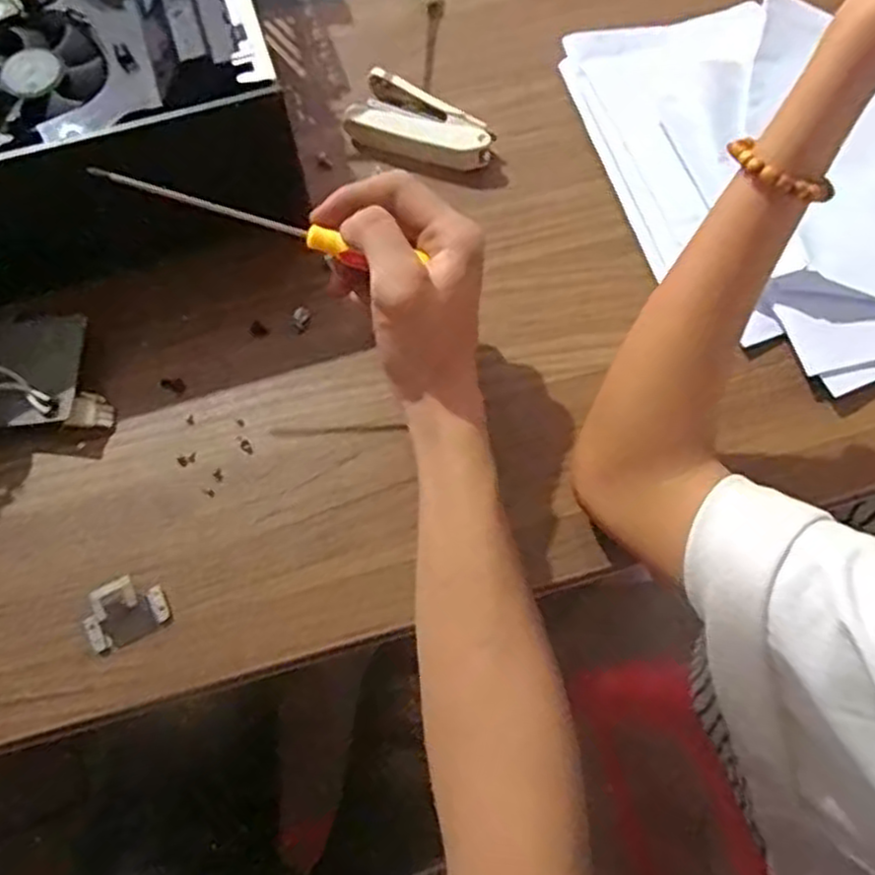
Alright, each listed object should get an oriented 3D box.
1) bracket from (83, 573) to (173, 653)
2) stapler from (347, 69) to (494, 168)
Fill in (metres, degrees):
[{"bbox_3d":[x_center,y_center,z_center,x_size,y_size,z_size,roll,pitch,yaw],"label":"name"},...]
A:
[{"bbox_3d":[-0.157,0.086,0.372,0.039,0.015,0.028,-31,73,-9],"label":"bracket"},{"bbox_3d":[-0.009,-0.195,0.466,0.089,0.017,0.047,14,72,5],"label":"stapler"}]

